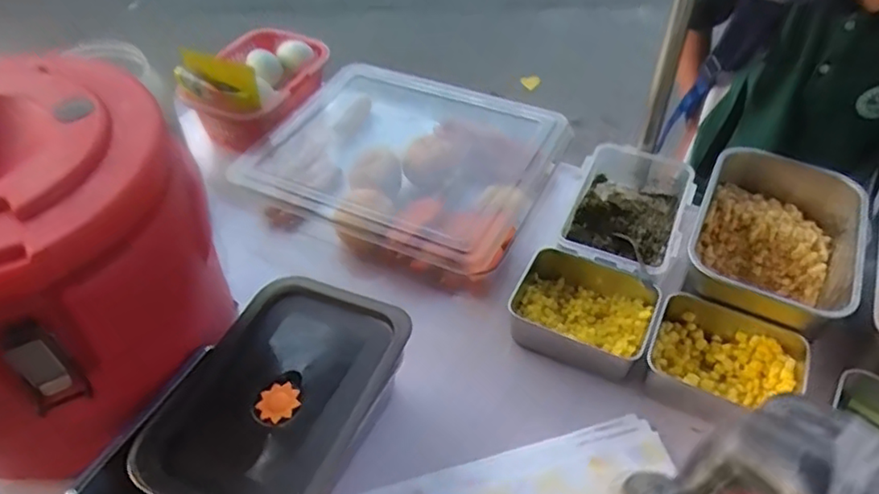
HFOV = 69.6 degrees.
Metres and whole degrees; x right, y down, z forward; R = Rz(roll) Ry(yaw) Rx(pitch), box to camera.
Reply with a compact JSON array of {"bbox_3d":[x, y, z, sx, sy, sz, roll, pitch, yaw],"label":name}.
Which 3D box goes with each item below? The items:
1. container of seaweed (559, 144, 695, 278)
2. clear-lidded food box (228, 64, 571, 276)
[{"bbox_3d":[0.219,-0.037,0.745,0.125,0.071,0.209,19,52,18],"label":"container of seaweed"},{"bbox_3d":[-0.041,-0.118,0.786,0.347,0.063,0.299,21,53,19],"label":"clear-lidded food box"}]

